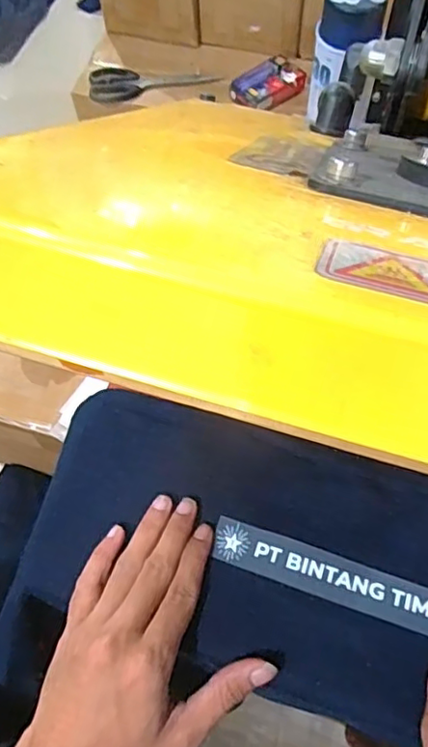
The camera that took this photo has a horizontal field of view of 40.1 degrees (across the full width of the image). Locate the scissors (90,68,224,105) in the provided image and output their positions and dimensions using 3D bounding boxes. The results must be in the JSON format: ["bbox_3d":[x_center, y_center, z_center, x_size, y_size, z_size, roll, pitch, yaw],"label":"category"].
[{"bbox_3d":[-0.088,-0.431,0.869,0.191,0.026,0.048,-14,63,-18],"label":"scissors"}]

